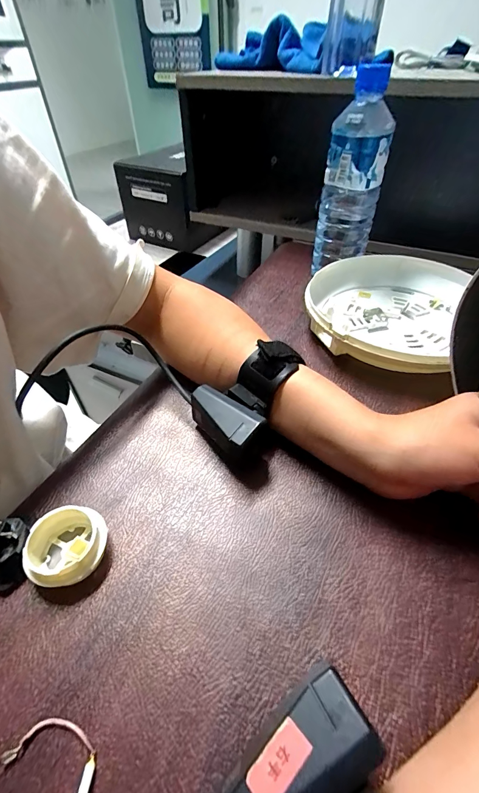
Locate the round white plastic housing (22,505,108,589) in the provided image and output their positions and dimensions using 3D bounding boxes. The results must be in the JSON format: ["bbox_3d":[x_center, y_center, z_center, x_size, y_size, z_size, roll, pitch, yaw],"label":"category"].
[{"bbox_3d":[-0.107,0.094,0.216,0.044,0.026,0.047,-1,46,1],"label":"round white plastic housing"}]

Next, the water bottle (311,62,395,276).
[{"bbox_3d":[0.130,-0.243,0.403,0.067,0.199,0.055,12,47,12],"label":"water bottle"}]

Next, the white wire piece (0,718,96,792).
[{"bbox_3d":[-0.084,0.175,0.147,0.041,0.008,0.056,-14,47,-11],"label":"white wire piece"}]

